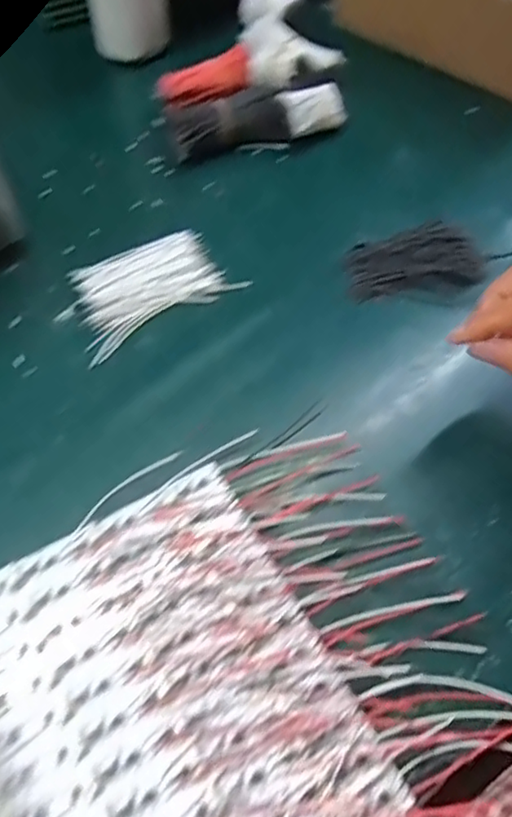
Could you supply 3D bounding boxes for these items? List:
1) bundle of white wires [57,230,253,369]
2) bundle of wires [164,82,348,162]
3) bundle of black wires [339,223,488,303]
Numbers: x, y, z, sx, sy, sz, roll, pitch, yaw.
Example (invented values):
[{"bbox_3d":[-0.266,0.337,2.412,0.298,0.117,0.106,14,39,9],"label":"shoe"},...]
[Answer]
[{"bbox_3d":[-0.079,-0.086,0.445,0.113,0.006,0.077,-31,65,-17],"label":"bundle of white wires"},{"bbox_3d":[0.001,-0.240,0.521,0.144,0.031,0.047,-10,60,-7],"label":"bundle of wires"},{"bbox_3d":[0.115,-0.107,0.455,0.098,0.015,0.051,-8,60,-6],"label":"bundle of black wires"}]

